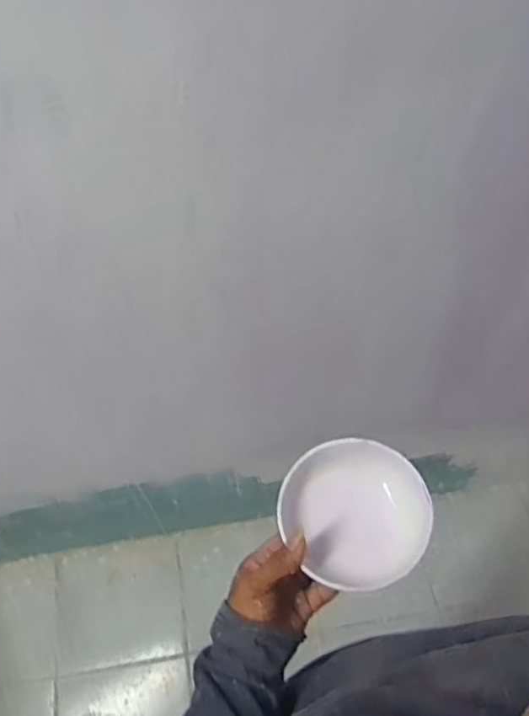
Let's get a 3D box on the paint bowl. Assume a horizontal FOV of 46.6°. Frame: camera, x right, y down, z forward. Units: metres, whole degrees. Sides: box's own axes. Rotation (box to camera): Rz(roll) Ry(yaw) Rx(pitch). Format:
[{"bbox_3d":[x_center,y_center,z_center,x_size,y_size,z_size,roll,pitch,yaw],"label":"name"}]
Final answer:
[{"bbox_3d":[0.087,0.150,0.594,0.125,0.054,0.136,1,63,-2],"label":"paint bowl"}]

